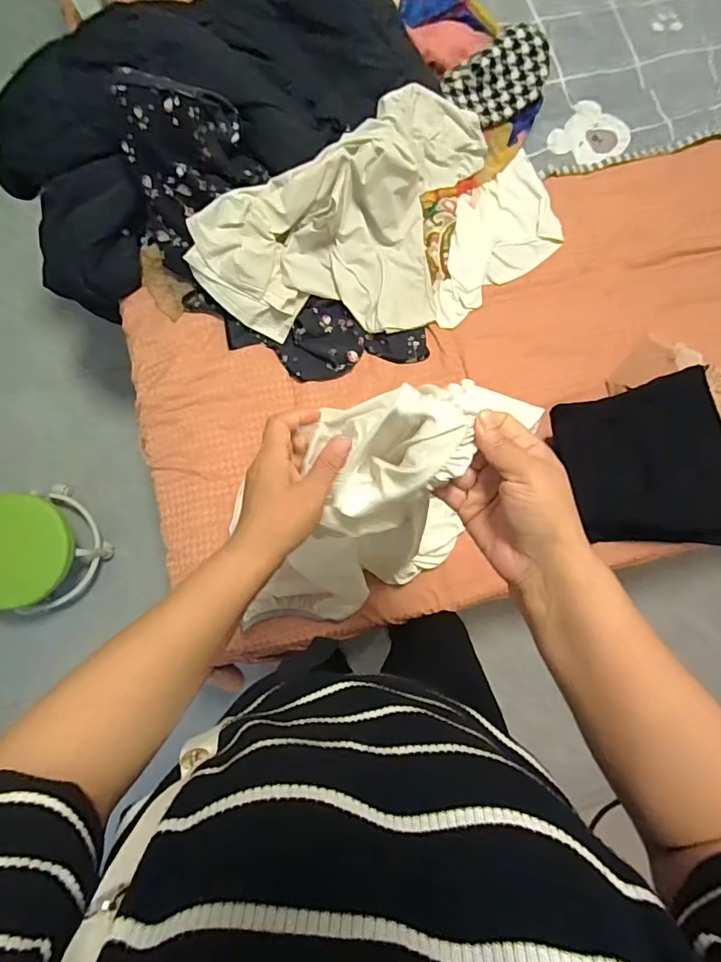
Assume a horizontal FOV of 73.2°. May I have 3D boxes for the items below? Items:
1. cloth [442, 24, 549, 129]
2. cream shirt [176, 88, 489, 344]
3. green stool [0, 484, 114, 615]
[{"bbox_3d":[0.241,-0.687,0.831,0.169,0.027,0.113,-34,112,8],"label":"cloth"},{"bbox_3d":[0.017,-0.407,0.795,0.533,0.153,0.300,-35,86,-9],"label":"cream shirt"},{"bbox_3d":[-0.791,0.168,1.172,0.255,0.226,0.265,40,82,3],"label":"green stool"}]

